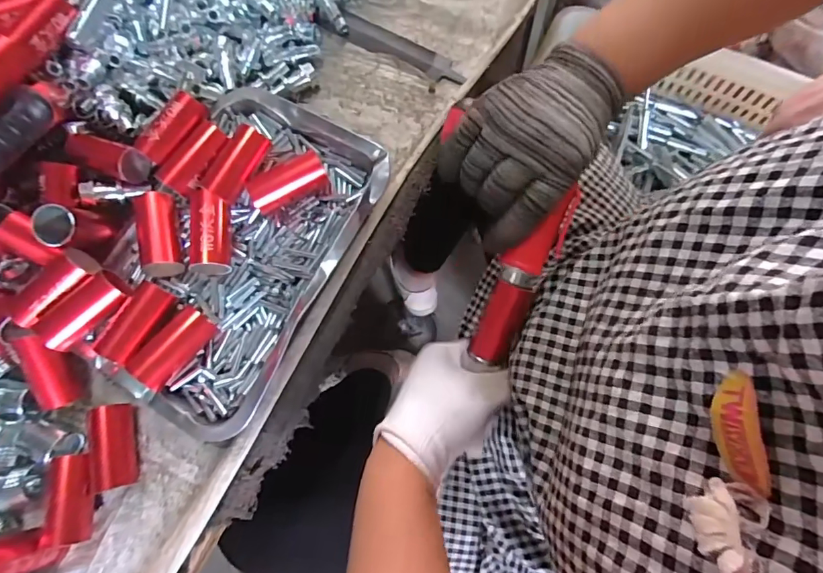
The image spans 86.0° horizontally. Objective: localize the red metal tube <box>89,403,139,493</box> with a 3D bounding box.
[{"bbox_3d":[-0.223,0.119,0.331,0.027,0.023,0.058,-12,75,3],"label":"red metal tube"}]

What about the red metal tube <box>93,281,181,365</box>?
[{"bbox_3d":[-0.200,0.028,0.331,0.025,0.032,0.060,25,80,11],"label":"red metal tube"}]

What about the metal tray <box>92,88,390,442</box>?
[{"bbox_3d":[-0.148,-0.037,0.346,0.178,0.034,0.249,27,80,11],"label":"metal tray"}]

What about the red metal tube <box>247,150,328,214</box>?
[{"bbox_3d":[-0.099,-0.082,0.355,0.061,0.031,0.025,-26,75,-1],"label":"red metal tube"}]

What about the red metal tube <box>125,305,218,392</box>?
[{"bbox_3d":[-0.175,0.045,0.327,0.027,0.033,0.058,35,82,13],"label":"red metal tube"}]

